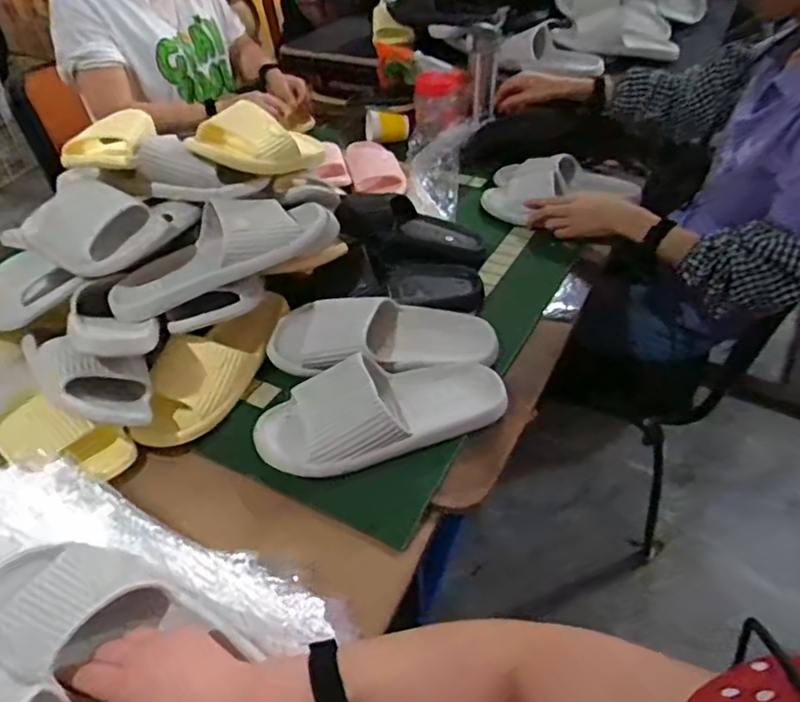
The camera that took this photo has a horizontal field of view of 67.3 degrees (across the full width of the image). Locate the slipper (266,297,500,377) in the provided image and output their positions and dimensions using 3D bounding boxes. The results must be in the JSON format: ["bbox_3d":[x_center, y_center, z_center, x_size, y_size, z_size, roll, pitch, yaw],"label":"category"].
[{"bbox_3d":[-0.024,-0.023,0.779,0.297,0.074,0.111,-2,43,1],"label":"slipper"}]

